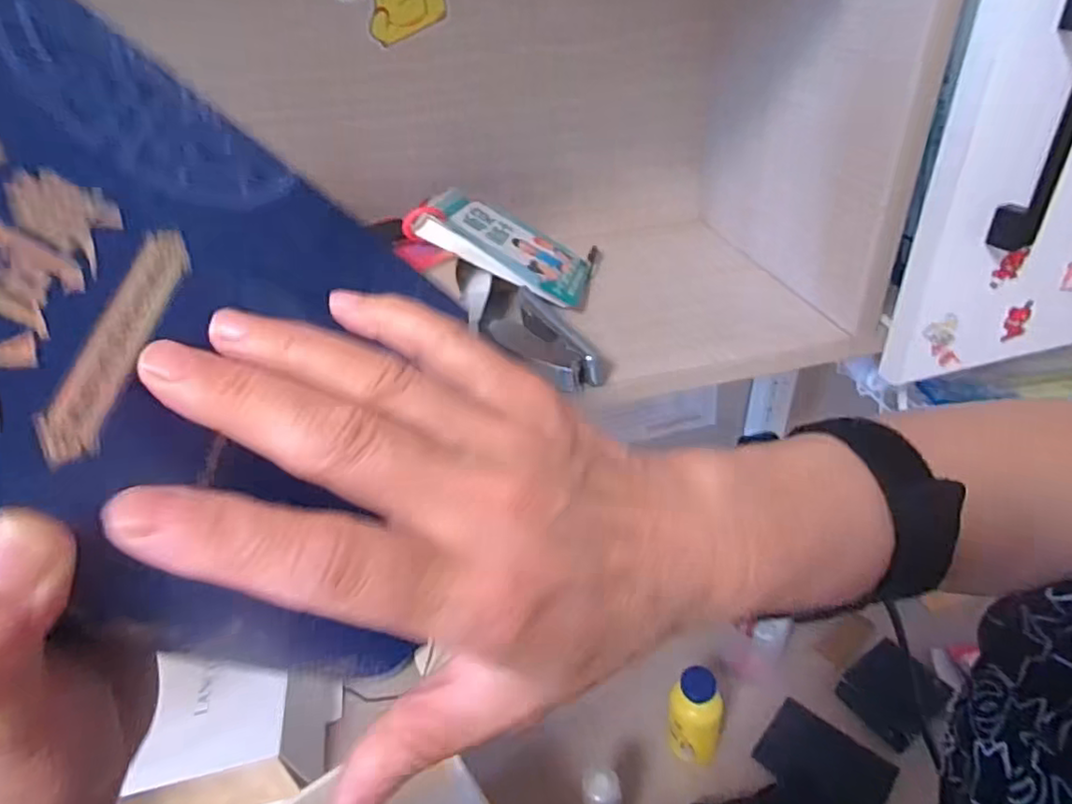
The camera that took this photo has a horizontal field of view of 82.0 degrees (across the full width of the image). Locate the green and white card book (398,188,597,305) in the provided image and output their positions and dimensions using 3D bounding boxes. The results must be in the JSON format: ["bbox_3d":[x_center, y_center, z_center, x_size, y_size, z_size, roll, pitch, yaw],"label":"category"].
[{"bbox_3d":[-0.025,-0.134,0.526,0.148,0.018,0.101,27,34,-7],"label":"green and white card book"}]

